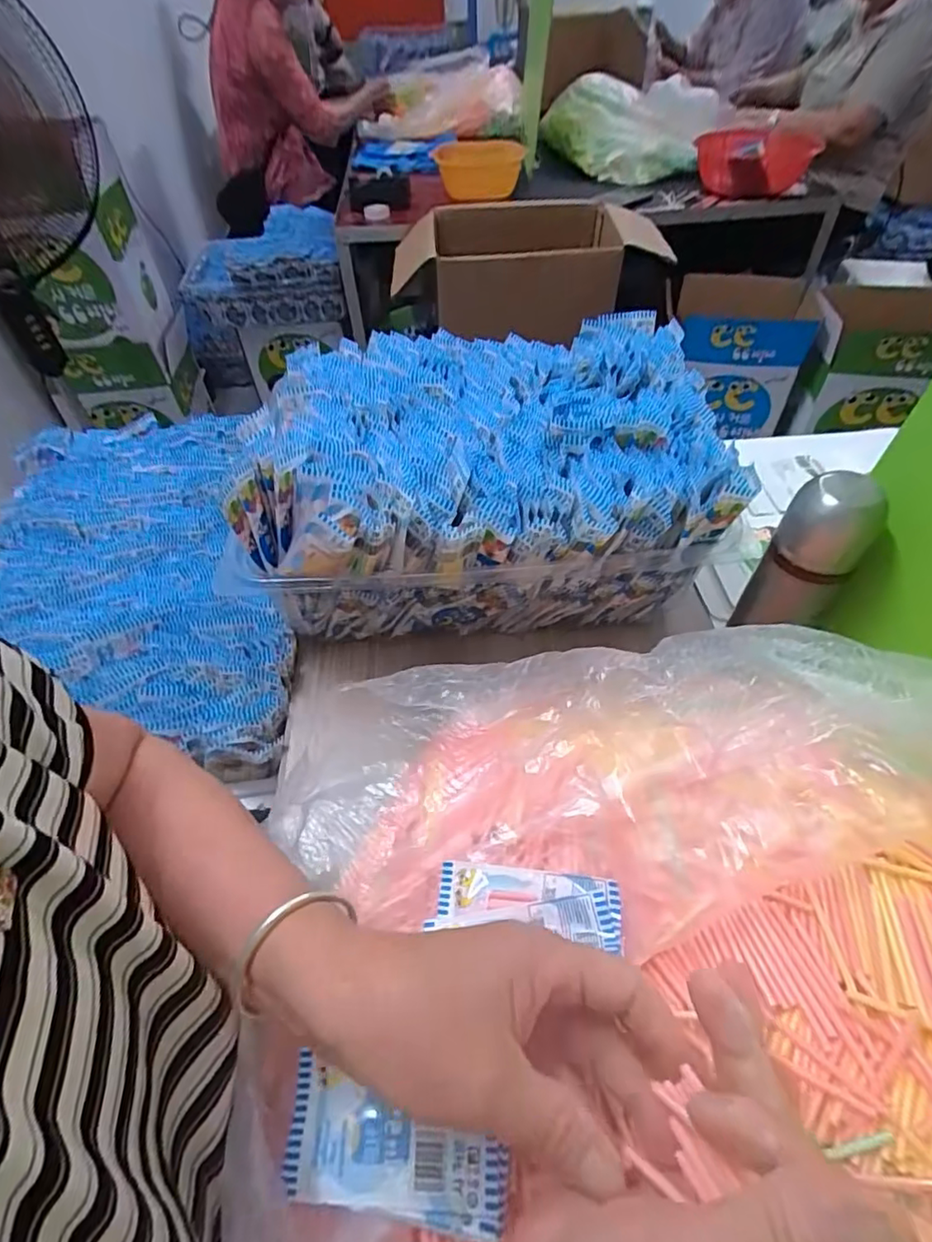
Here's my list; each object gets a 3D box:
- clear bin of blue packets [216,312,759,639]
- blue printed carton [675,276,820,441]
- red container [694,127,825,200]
[{"bbox_3d":[0.007,-0.146,0.588,0.434,0.172,0.311,-6,51,-2],"label":"clear bin of blue packets"},{"bbox_3d":[0.701,-0.724,1.500,0.303,0.242,0.348,8,52,9],"label":"blue printed carton"},{"bbox_3d":[0.692,-1.116,1.389,0.227,0.102,0.226,4,51,6],"label":"red container"}]

